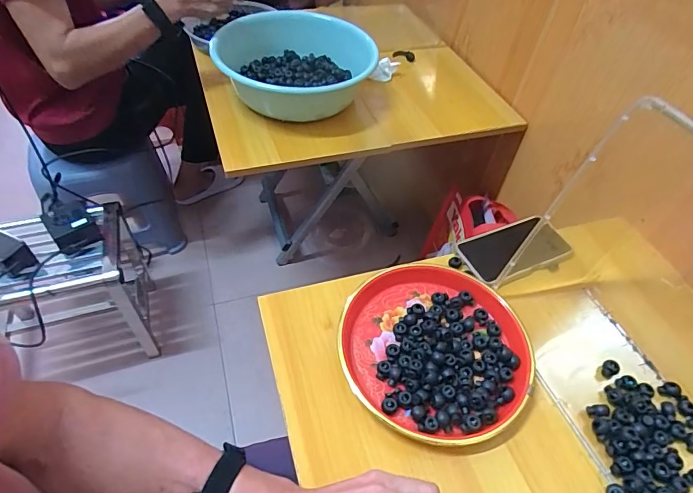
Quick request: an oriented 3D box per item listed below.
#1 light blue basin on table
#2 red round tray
[{"bbox_3d":[-0.102,-0.345,0.842,0.297,0.120,0.297,2,50,-2],"label":"light blue basin on table"},{"bbox_3d":[0.104,0.118,0.511,0.210,0.031,0.214,2,50,-2],"label":"red round tray"}]

